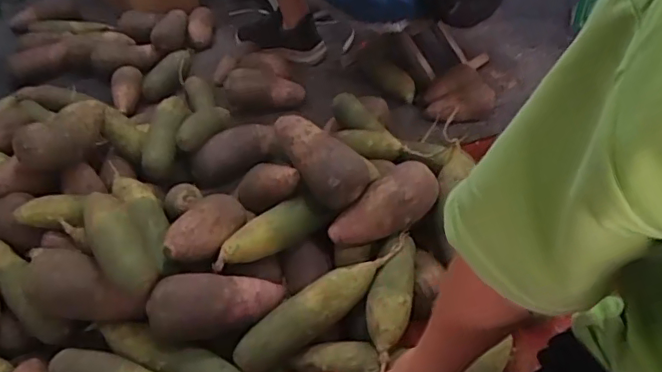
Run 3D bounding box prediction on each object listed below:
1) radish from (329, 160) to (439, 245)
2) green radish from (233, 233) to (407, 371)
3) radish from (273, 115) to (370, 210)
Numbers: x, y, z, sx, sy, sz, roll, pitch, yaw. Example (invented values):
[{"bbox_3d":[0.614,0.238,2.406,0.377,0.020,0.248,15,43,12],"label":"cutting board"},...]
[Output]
[{"bbox_3d":[0.071,0.027,0.758,0.159,0.056,0.063,-33,49,-11],"label":"radish"},{"bbox_3d":[-0.016,0.153,0.715,0.244,0.048,0.051,-34,50,-28],"label":"green radish"},{"bbox_3d":[-0.017,-0.044,0.770,0.072,0.060,0.156,-25,47,-21],"label":"radish"}]

